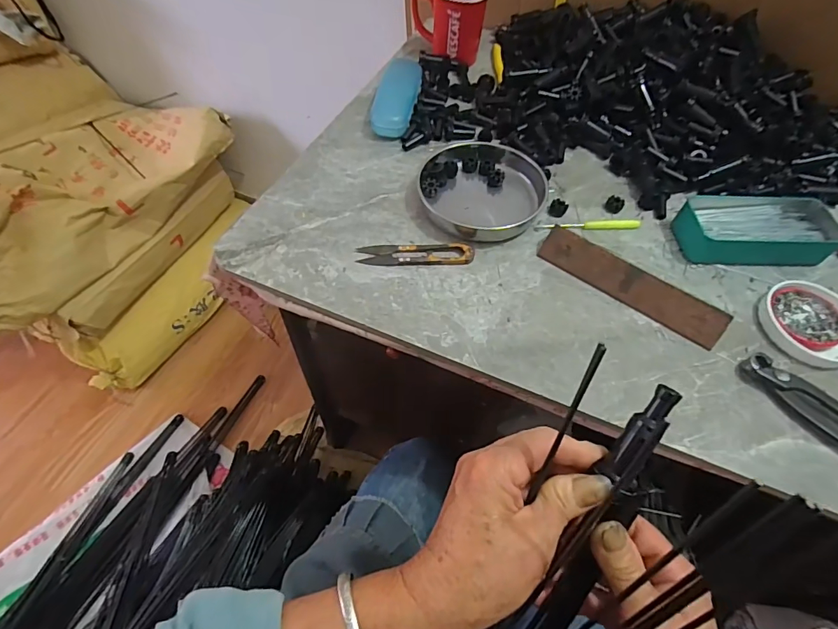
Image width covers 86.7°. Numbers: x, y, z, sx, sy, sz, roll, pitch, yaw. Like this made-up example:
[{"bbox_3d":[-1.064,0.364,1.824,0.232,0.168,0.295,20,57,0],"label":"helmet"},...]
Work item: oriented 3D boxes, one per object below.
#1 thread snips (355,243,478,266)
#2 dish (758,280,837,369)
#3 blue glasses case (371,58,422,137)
[{"bbox_3d":[-0.004,-0.061,0.449,0.115,0.010,0.025,0,57,-3],"label":"thread snips"},{"bbox_3d":[0.375,0.008,0.419,0.091,0.016,0.085,1,57,-2],"label":"dish"},{"bbox_3d":[-0.026,-0.299,0.594,0.046,0.028,0.149,11,61,3],"label":"blue glasses case"}]

